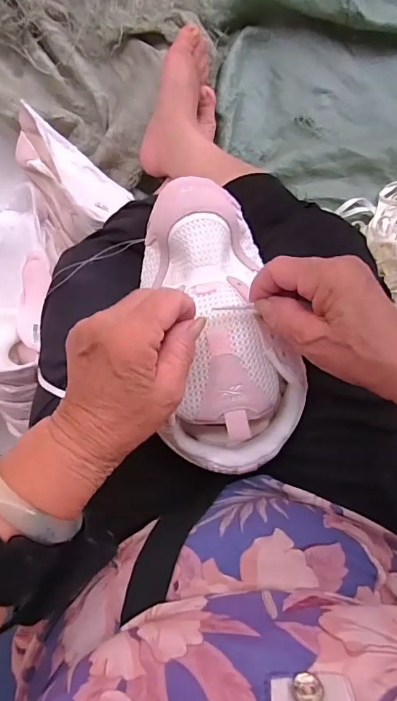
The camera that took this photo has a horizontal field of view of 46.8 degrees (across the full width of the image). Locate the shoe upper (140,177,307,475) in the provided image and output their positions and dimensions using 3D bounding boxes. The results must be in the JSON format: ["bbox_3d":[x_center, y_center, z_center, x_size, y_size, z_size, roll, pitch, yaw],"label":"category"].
[{"bbox_3d":[0.012,-0.021,0.354,0.105,0.050,0.219,-12,80,1],"label":"shoe upper"}]

